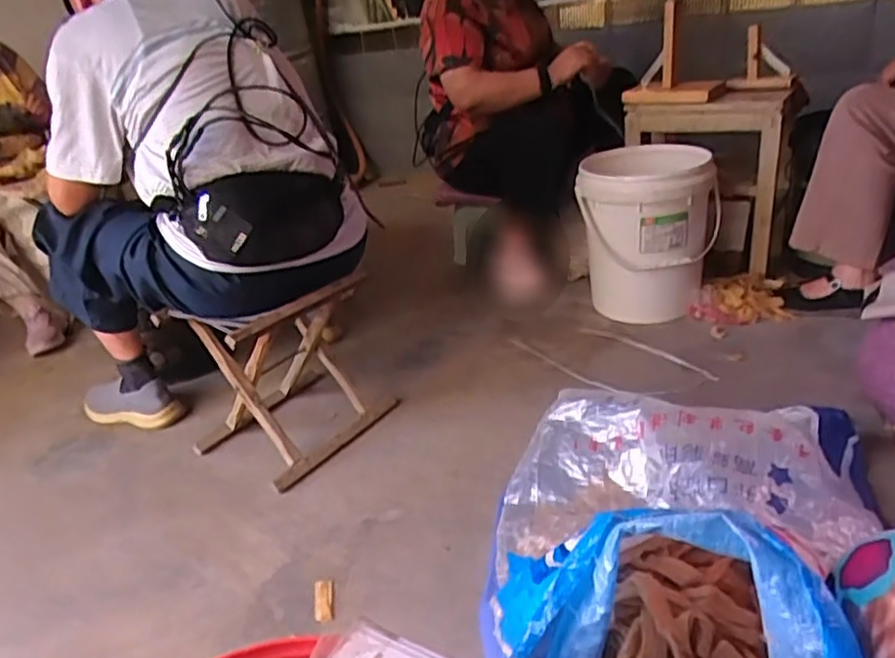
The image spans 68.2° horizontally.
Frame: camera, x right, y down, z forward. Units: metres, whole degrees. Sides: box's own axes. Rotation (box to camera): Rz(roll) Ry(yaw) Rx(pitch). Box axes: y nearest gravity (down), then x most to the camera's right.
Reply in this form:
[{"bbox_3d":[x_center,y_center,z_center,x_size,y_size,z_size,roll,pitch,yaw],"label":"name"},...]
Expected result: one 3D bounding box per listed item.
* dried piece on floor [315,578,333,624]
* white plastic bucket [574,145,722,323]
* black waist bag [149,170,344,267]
[{"bbox_3d":[-0.172,0.375,0.916,0.024,0.011,0.073,-10,27,-7],"label":"dried piece on floor"},{"bbox_3d":[0.473,-0.227,1.553,0.299,0.346,0.292,1,28,19],"label":"white plastic bucket"},{"bbox_3d":[-0.307,-0.181,1.073,0.290,0.130,0.122,-16,27,-14],"label":"black waist bag"}]

